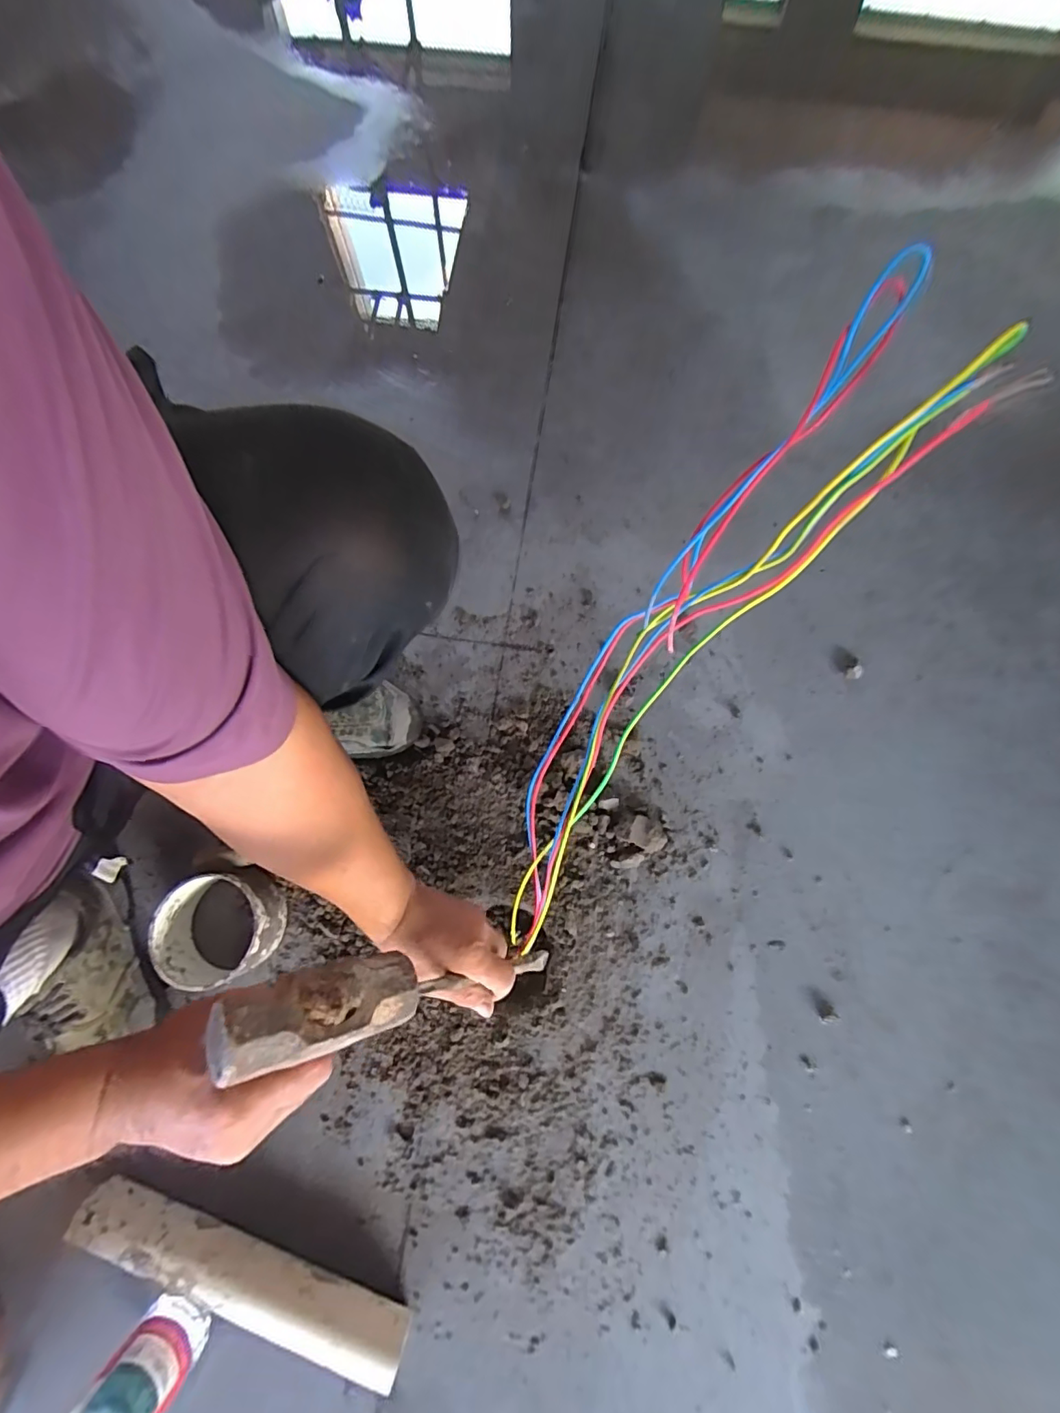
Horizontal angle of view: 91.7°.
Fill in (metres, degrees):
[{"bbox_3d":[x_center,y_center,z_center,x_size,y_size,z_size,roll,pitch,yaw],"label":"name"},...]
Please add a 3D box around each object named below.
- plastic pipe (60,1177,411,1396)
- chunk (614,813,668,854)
[{"bbox_3d":[-0.273,0.538,0.488,0.327,0.051,0.046,20,76,4],"label":"plastic pipe"},{"bbox_3d":[0.132,0.148,0.604,0.061,0.027,0.035,23,76,4],"label":"chunk"}]

